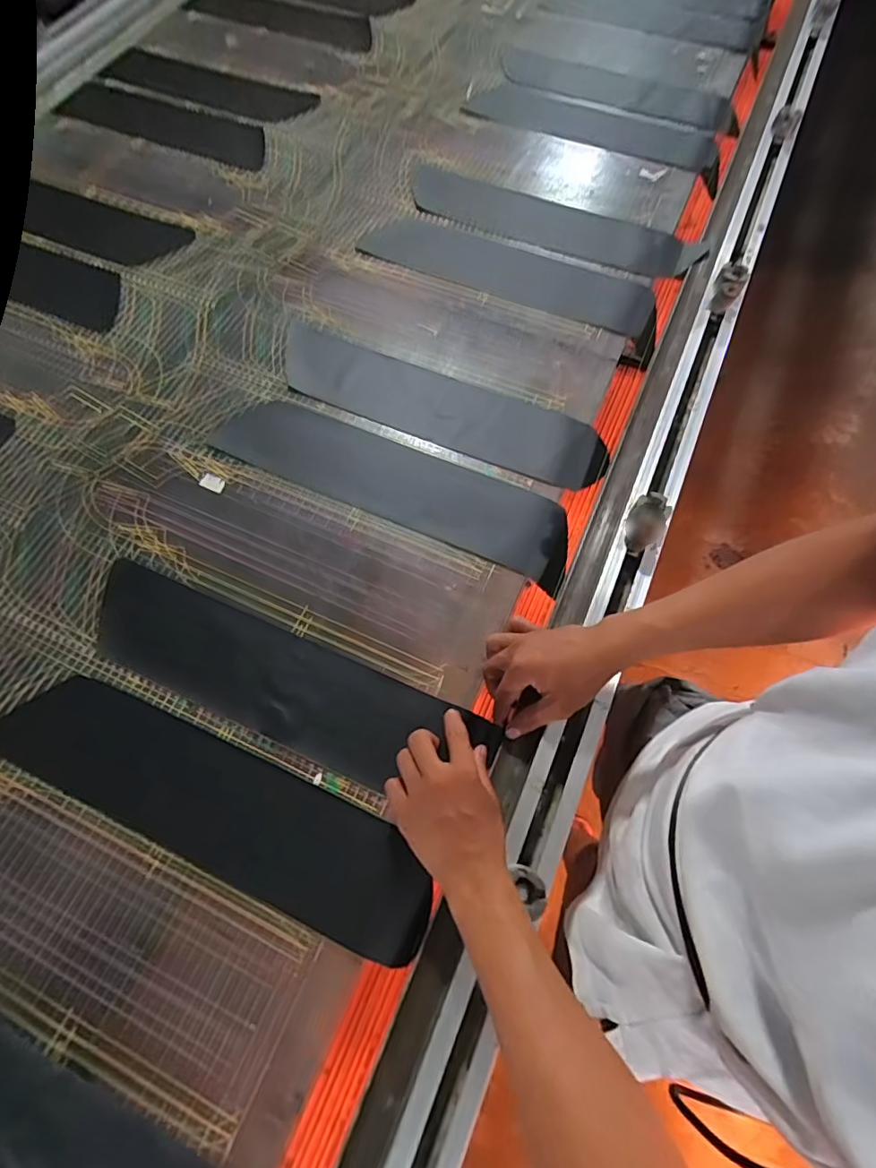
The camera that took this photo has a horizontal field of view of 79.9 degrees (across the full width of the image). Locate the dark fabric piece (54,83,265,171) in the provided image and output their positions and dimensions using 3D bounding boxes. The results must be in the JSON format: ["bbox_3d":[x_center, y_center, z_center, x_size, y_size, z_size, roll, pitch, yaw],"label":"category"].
[{"bbox_3d":[-0.471,-0.795,0.899,0.403,0.011,0.107,22,71,9],"label":"dark fabric piece"}]

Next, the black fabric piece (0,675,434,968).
[{"bbox_3d":[-0.216,0.210,0.505,0.447,0.012,0.104,23,69,7],"label":"black fabric piece"}]

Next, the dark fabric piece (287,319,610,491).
[{"bbox_3d":[-0.002,-0.228,0.691,0.455,0.041,0.119,19,70,8],"label":"dark fabric piece"}]

